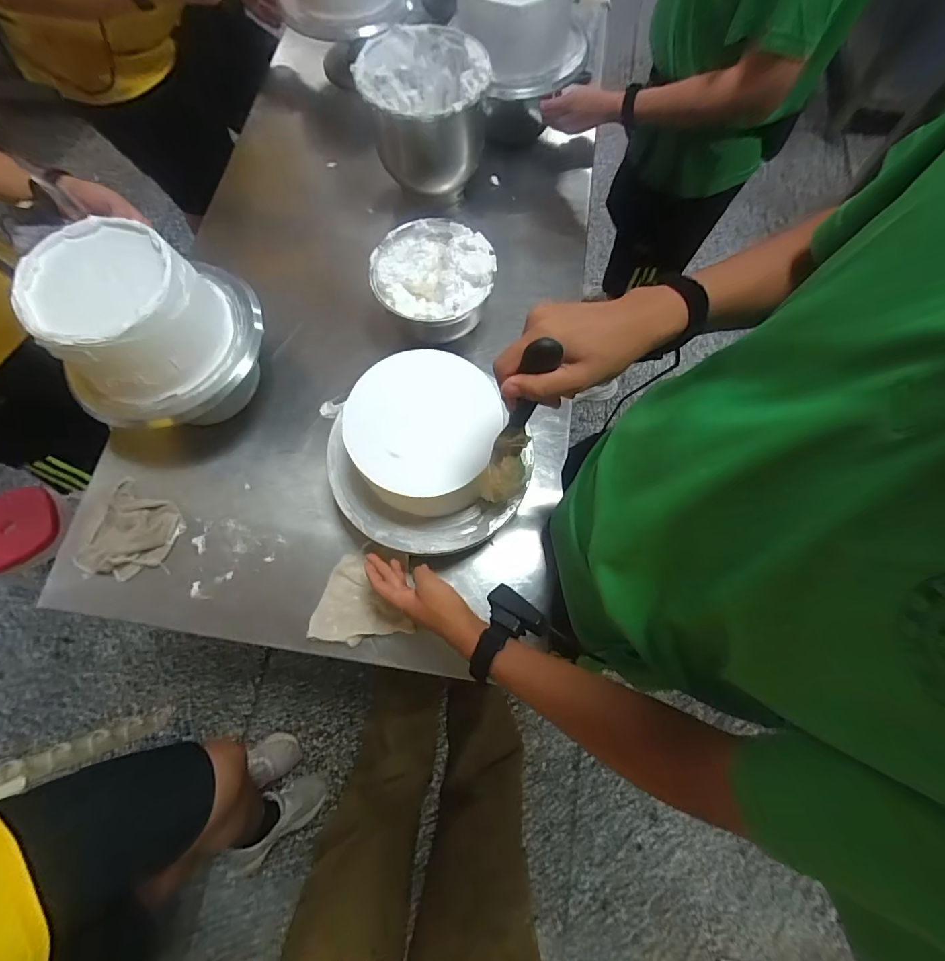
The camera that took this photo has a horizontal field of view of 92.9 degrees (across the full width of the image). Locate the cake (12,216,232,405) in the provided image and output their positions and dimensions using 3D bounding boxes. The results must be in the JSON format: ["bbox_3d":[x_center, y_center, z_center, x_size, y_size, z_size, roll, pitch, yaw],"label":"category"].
[{"bbox_3d":[-0.459,-0.224,0.605,0.195,0.122,0.190,0,72,1],"label":"cake"}]

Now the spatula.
[{"bbox_3d":[0.044,-0.045,0.441,0.039,0.251,0.033,35,67,12],"label":"spatula"}]

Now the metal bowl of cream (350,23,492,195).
[{"bbox_3d":[-0.081,-0.659,0.816,0.214,0.167,0.217,0,72,1],"label":"metal bowl of cream"}]

